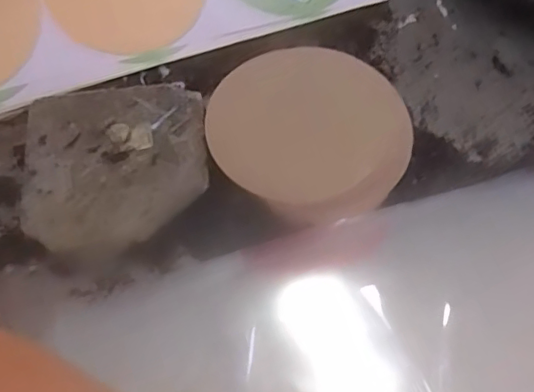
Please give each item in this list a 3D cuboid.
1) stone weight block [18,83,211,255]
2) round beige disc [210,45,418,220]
[{"bbox_3d":[-0.126,-0.025,0.493,0.148,0.028,0.147,-5,63,-1],"label":"stone weight block"},{"bbox_3d":[0.027,-0.045,0.470,0.150,0.076,0.136,-24,65,-10],"label":"round beige disc"}]

